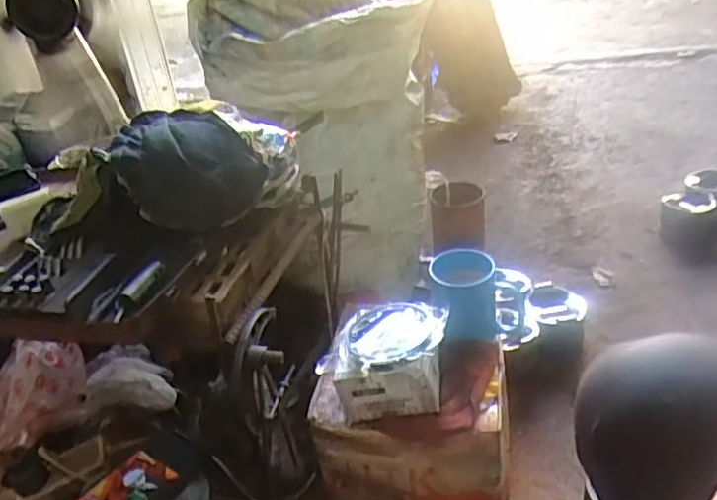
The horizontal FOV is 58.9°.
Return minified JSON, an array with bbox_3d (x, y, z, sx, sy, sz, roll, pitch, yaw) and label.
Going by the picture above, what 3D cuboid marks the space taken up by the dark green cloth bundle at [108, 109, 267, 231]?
[{"bbox_3d":[-0.197,-0.095,0.727,0.149,0.089,0.140,-22,35,-21],"label":"dark green cloth bundle"}]

